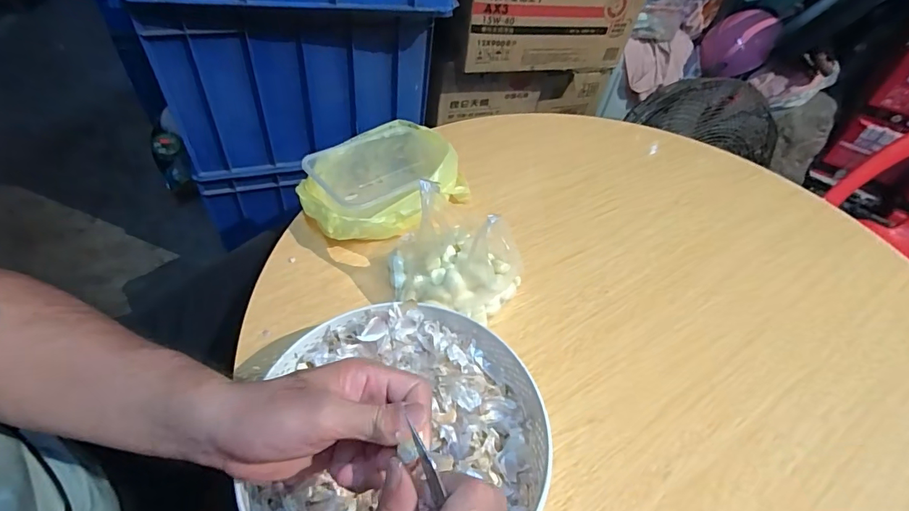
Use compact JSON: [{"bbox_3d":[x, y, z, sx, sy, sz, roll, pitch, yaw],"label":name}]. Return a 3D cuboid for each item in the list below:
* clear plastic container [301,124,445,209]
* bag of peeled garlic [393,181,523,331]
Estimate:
[{"bbox_3d":[-0.092,-0.113,0.584,0.187,0.041,0.129,-33,59,-31],"label":"clear plastic container"},{"bbox_3d":[0.003,-0.005,0.474,0.147,0.131,0.092,9,47,1],"label":"bag of peeled garlic"}]

